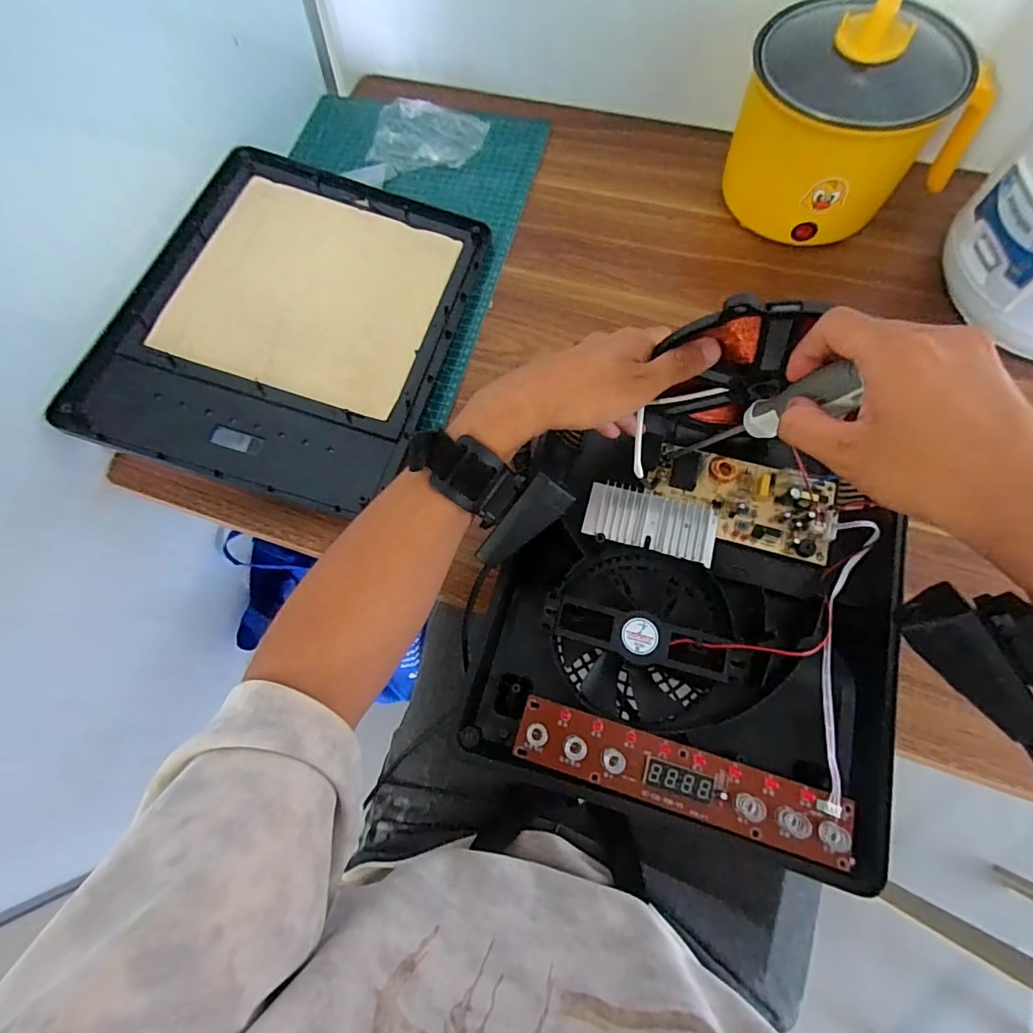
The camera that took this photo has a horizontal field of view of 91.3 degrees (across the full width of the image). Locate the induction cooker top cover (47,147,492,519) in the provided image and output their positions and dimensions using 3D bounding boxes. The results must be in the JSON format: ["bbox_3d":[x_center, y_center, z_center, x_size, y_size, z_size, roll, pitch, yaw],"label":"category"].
[{"bbox_3d":[-0.200,-0.191,0.473,0.273,0.016,0.344,17,70,-2],"label":"induction cooker top cover"}]

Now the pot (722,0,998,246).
[{"bbox_3d":[0.301,-0.359,0.466,0.177,0.153,0.137,-20,69,-5],"label":"pot"}]

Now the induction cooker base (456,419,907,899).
[{"bbox_3d":[0.125,0.061,0.374,0.274,0.052,0.292,16,70,8],"label":"induction cooker base"}]

